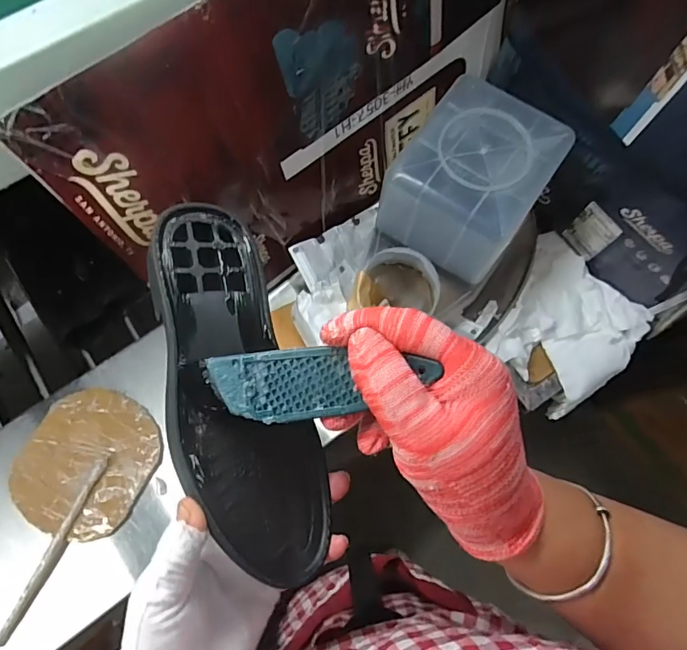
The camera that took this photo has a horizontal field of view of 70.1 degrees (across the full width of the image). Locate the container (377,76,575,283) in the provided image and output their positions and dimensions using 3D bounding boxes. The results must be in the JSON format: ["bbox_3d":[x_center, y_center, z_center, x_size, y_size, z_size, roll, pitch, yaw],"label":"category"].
[{"bbox_3d":[0.131,-0.146,0.504,0.125,0.107,0.148,35,73,13],"label":"container"}]

